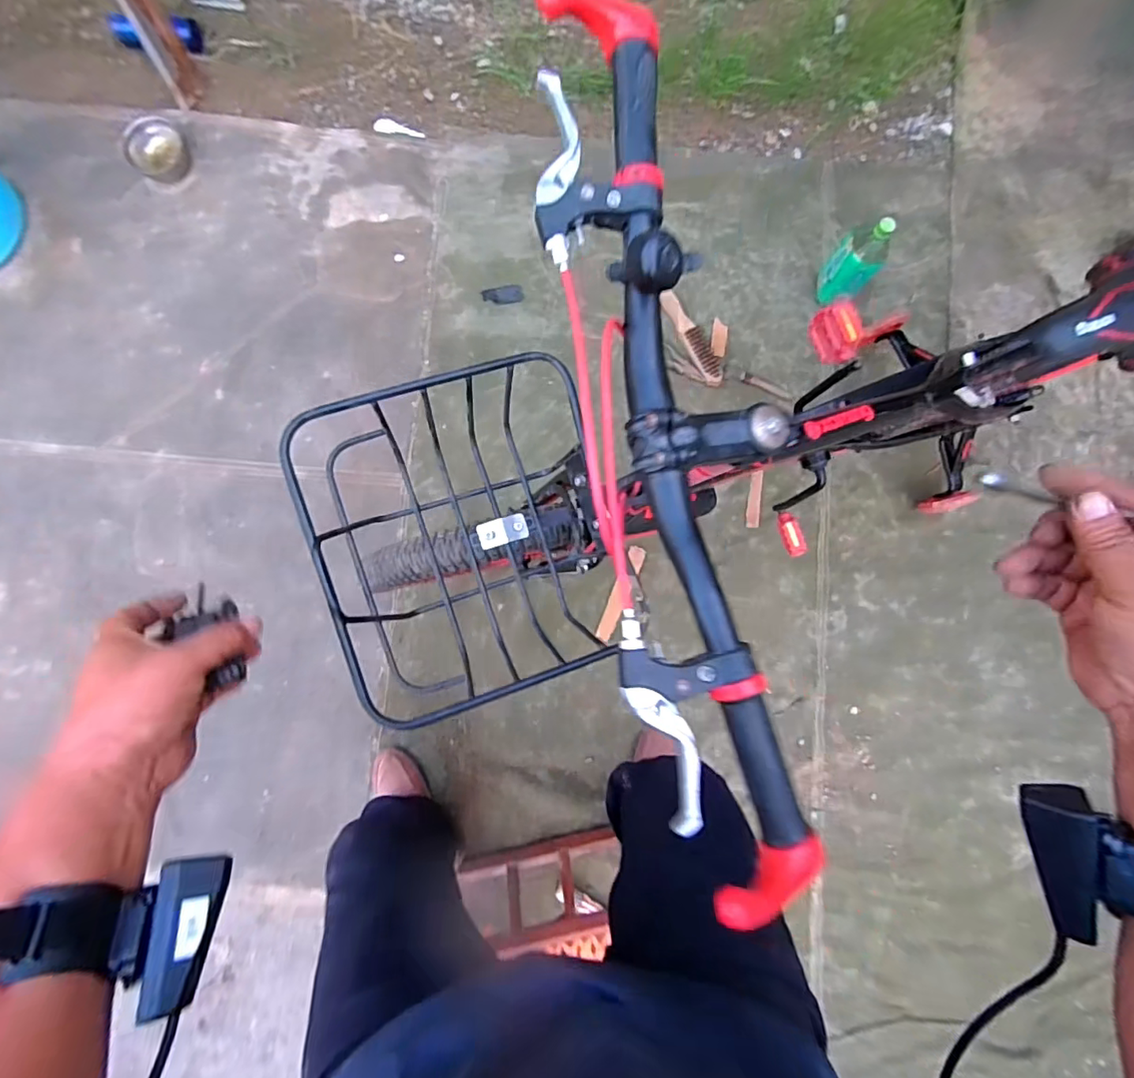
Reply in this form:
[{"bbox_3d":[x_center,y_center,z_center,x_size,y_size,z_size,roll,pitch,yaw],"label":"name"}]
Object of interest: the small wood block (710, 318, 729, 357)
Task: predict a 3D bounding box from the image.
[{"bbox_3d":[0.332,-0.438,1.196,0.033,0.005,0.079,4,96,13],"label":"small wood block"}]

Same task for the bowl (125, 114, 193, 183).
[{"bbox_3d":[-0.865,-0.830,1.162,0.109,0.072,0.111,4,83,0],"label":"bowl"}]

